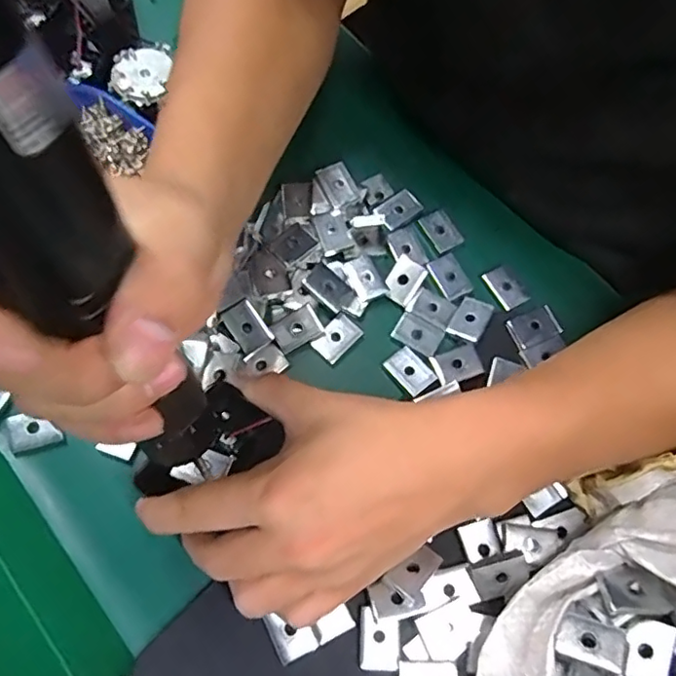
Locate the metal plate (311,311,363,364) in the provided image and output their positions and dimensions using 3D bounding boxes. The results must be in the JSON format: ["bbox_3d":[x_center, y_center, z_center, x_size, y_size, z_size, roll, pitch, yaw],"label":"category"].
[{"bbox_3d":[-0.001,0.000,0.348,0.019,0.007,0.028,42,71,10],"label":"metal plate"}]

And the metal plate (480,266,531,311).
[{"bbox_3d":[0.105,-0.033,0.363,0.018,0.004,0.029,-28,75,-15],"label":"metal plate"}]

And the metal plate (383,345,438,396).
[{"bbox_3d":[0.042,0.019,0.339,0.019,0.005,0.028,-36,77,-17],"label":"metal plate"}]

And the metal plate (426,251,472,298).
[{"bbox_3d":[0.071,-0.039,0.364,0.020,0.004,0.028,-27,74,-14],"label":"metal plate"}]

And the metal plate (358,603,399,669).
[{"bbox_3d":[0.020,0.149,0.286,0.019,0.004,0.027,4,69,-4],"label":"metal plate"}]

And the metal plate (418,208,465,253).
[{"bbox_3d":[0.067,-0.070,0.374,0.019,0.004,0.028,-25,74,-14],"label":"metal plate"}]

